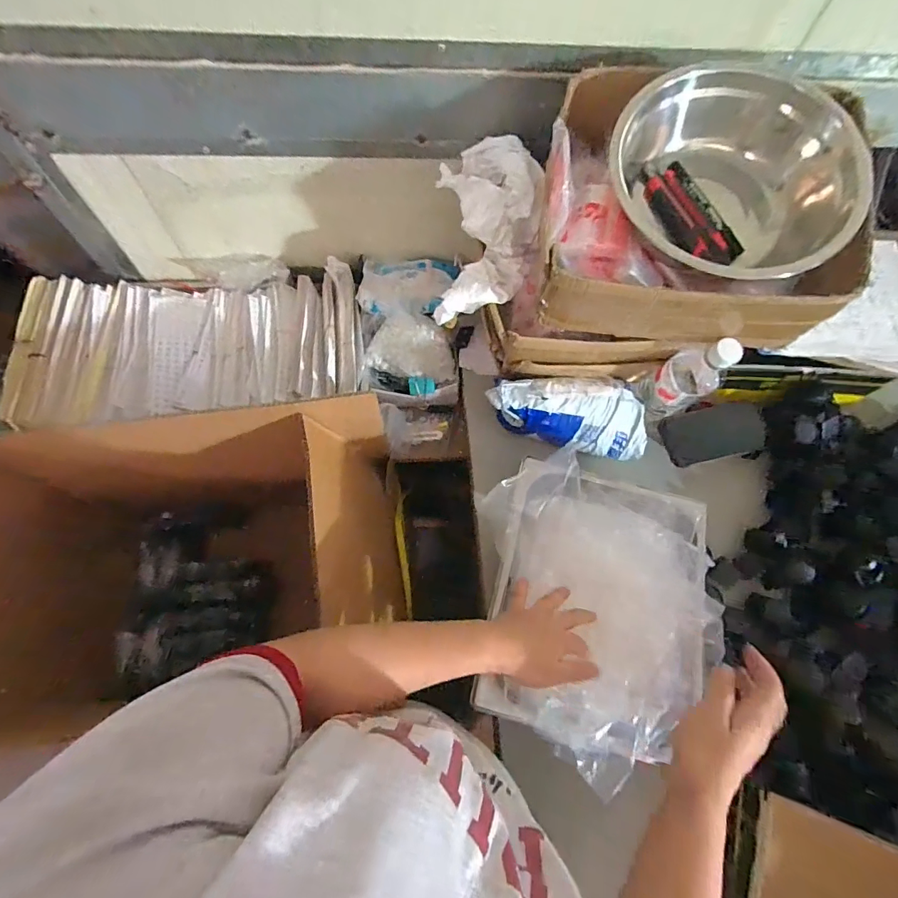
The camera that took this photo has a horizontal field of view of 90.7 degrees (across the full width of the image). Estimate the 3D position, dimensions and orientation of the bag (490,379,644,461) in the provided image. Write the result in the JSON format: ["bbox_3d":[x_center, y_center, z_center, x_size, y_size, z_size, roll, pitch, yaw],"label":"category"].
[{"bbox_3d":[0.177,-0.050,0.673,0.264,0.106,0.091,11,66,-16],"label":"bag"}]

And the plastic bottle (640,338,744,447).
[{"bbox_3d":[0.326,-0.095,0.626,0.078,0.202,0.076,35,70,11],"label":"plastic bottle"}]

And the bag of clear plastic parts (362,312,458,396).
[{"bbox_3d":[-0.060,-0.153,0.738,0.147,0.084,0.116,17,67,4],"label":"bag of clear plastic parts"}]

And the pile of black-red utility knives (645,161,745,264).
[{"bbox_3d":[0.278,-0.264,0.507,0.051,0.024,0.134,-24,70,-13],"label":"pile of black-red utility knives"}]

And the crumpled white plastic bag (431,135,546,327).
[{"bbox_3d":[0.047,-0.293,0.587,0.133,0.086,0.243,8,92,0],"label":"crumpled white plastic bag"}]

